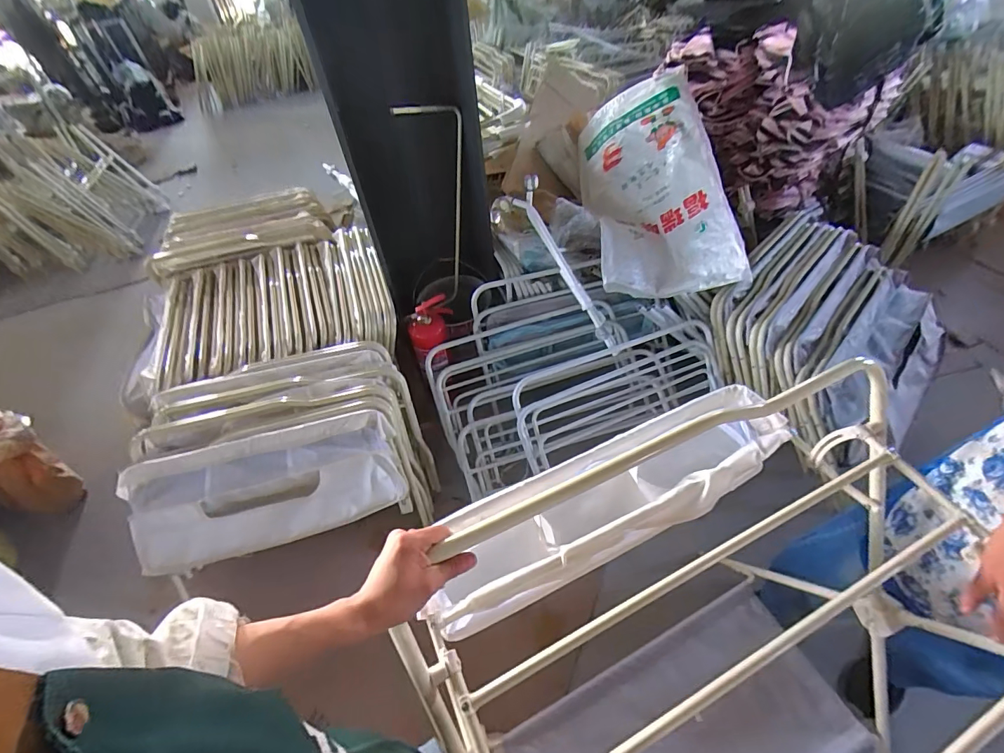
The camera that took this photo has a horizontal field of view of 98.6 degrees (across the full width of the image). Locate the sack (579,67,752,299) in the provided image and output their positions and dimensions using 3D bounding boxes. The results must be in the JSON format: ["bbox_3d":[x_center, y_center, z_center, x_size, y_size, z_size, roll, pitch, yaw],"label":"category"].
[{"bbox_3d":[0.515,-0.673,1.567,0.439,0.281,0.861,-8,69,-1],"label":"sack"}]

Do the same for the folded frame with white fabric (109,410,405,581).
[{"bbox_3d":[-0.660,0.300,1.205,0.731,0.124,0.332,-14,79,-4],"label":"folded frame with white fabric"}]

